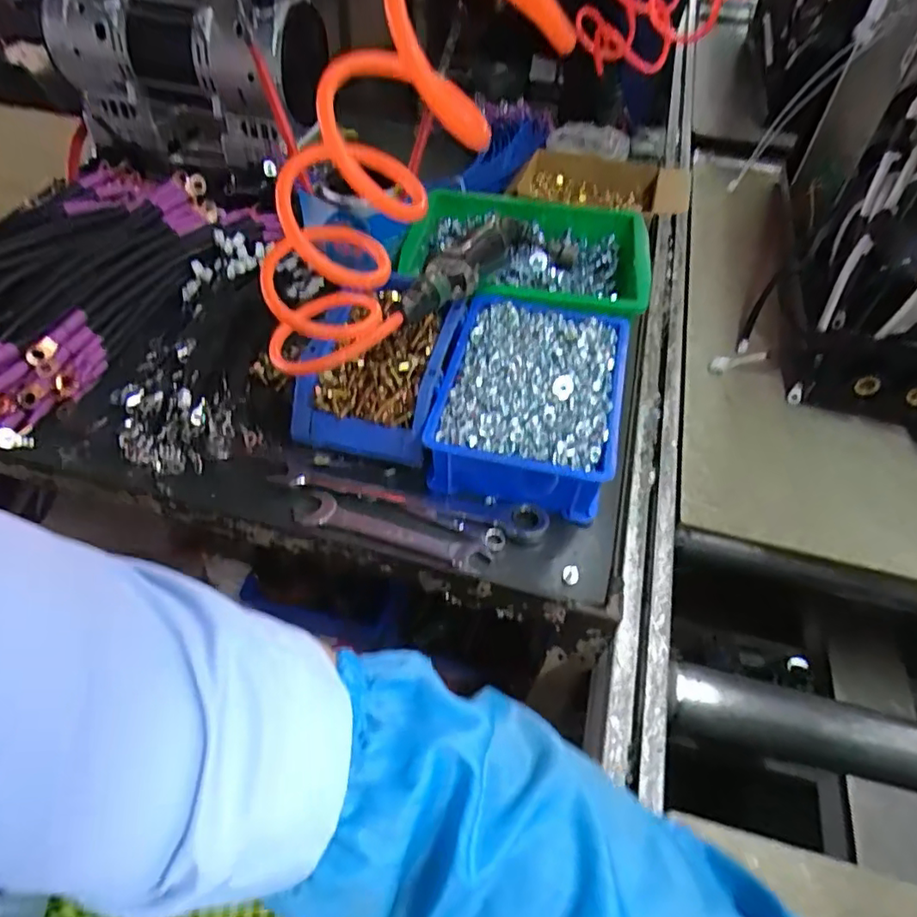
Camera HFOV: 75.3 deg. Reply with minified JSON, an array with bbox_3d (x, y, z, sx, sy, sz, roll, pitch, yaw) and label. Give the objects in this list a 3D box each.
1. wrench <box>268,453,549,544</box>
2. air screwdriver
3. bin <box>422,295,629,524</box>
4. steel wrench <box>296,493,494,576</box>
[{"bbox_3d":[-0.040,0.027,0.481,0.223,0.017,0.034,13,52,6],"label":"wrench"},{"bbox_3d":[0.013,-0.173,0.545,0.035,0.043,0.260,20,39,11],"label":"air screwdriver"},{"bbox_3d":[0.062,-0.050,0.522,0.149,0.073,0.194,13,52,6],"label":"bin"},{"bbox_3d":[-0.051,0.057,0.464,0.157,0.009,0.030,15,52,7],"label":"steel wrench"}]

